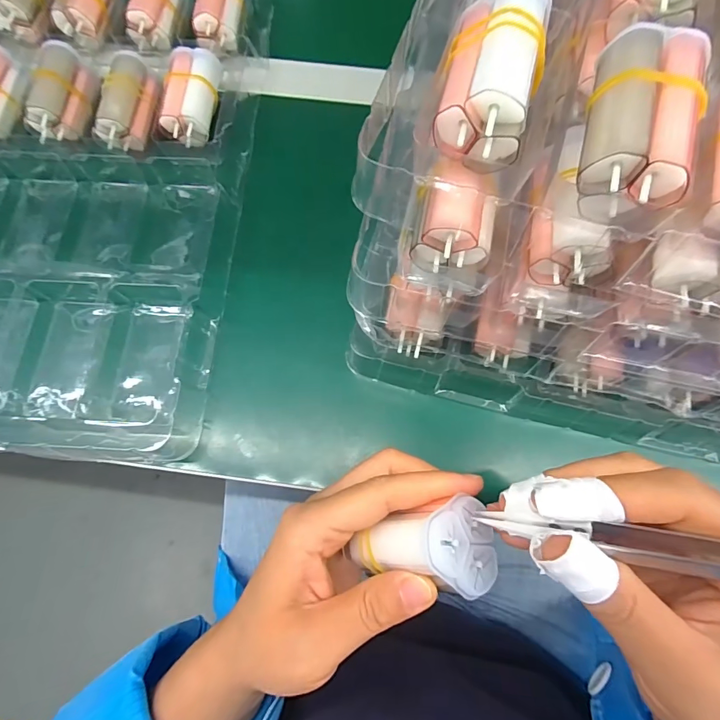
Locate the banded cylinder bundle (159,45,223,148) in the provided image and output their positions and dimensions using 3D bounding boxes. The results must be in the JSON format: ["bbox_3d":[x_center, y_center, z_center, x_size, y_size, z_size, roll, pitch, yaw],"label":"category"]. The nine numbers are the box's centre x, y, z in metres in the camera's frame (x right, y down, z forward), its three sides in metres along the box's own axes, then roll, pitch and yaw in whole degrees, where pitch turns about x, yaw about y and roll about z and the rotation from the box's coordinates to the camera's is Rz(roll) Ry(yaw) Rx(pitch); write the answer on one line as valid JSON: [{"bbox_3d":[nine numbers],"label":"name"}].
[{"bbox_3d":[-0.122,-0.193,0.296,0.035,0.023,0.066,4,72,1],"label":"banded cylinder bundle"}]

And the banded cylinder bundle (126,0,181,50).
[{"bbox_3d":[-0.164,-0.288,0.328,0.031,0.025,0.066,4,72,2],"label":"banded cylinder bundle"}]

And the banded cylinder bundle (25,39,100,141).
[{"bbox_3d":[-0.218,-0.198,0.297,0.033,0.025,0.065,7,72,2],"label":"banded cylinder bundle"}]

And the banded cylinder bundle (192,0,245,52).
[{"bbox_3d":[-0.112,-0.284,0.325,0.036,0.021,0.068,-2,72,0],"label":"banded cylinder bundle"}]

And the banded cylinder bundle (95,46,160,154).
[{"bbox_3d":[-0.168,-0.187,0.294,0.034,0.025,0.065,8,72,3],"label":"banded cylinder bundle"}]

